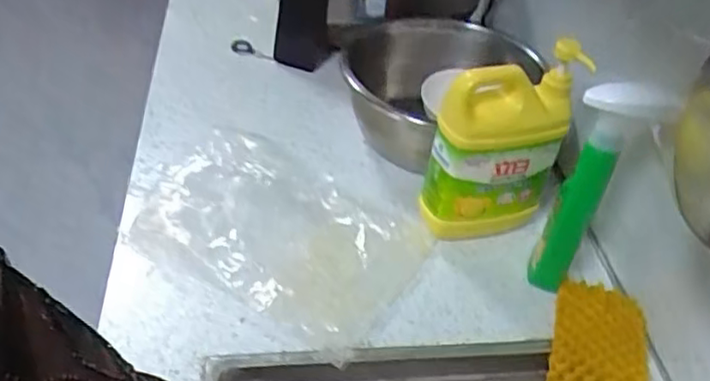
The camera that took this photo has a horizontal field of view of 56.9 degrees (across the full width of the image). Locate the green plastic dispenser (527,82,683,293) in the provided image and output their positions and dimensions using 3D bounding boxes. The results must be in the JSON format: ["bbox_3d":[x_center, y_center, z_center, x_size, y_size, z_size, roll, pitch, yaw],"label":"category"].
[{"bbox_3d":[0.228,0.005,0.634,0.072,0.240,0.053,-16,46,-24],"label":"green plastic dispenser"}]

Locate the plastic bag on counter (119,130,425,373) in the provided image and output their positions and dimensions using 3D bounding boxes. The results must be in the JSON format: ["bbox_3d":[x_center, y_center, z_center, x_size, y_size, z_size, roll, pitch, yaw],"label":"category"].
[{"bbox_3d":[-0.093,0.041,0.700,0.308,0.049,0.185,26,49,15],"label":"plastic bag on counter"}]

